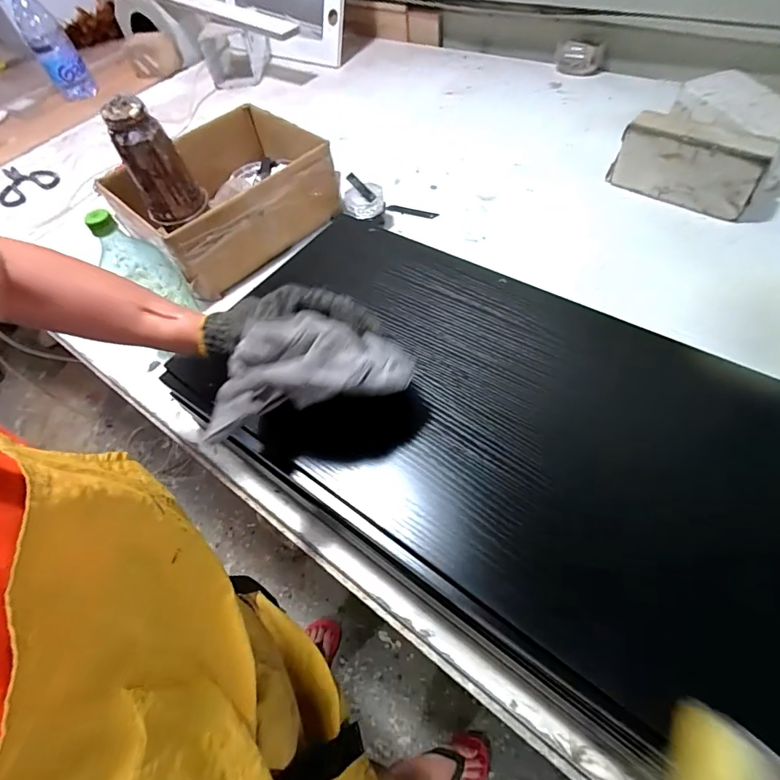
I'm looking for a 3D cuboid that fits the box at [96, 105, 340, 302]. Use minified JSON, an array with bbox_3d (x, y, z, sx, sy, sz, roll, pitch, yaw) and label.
[{"bbox_3d":[-0.282,-0.341,0.755,0.299,0.118,0.307,35,66,27],"label":"box"}]

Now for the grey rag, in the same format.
[{"bbox_3d":[-0.074,-0.016,0.364,0.178,0.089,0.037,-11,55,-5],"label":"grey rag"}]

